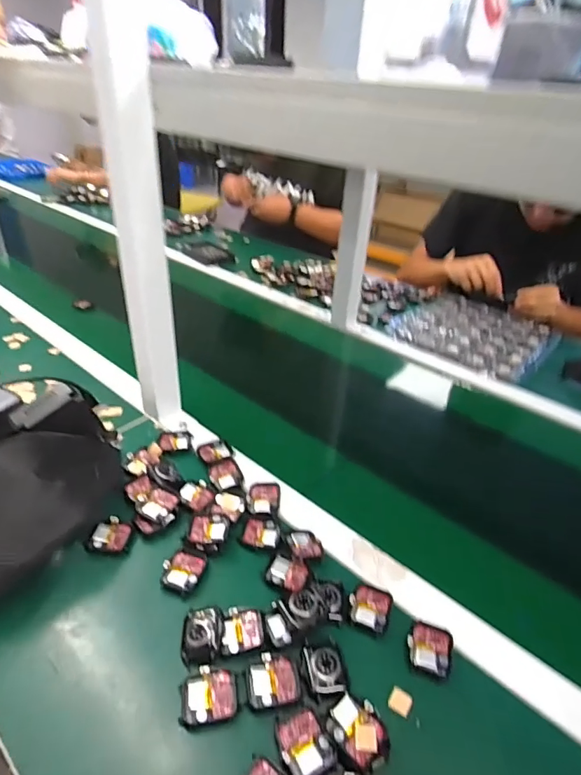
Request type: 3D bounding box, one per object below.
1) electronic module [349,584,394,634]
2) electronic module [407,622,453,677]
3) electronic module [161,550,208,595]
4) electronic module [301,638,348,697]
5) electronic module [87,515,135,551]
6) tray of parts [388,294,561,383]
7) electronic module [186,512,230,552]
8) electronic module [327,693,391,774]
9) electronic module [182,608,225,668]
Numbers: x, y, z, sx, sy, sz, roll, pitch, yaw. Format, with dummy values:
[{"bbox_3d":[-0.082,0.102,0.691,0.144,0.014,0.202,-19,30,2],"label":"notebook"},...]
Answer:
[{"bbox_3d":[0.075,0.208,0.435,0.037,0.014,0.040,16,35,18],"label":"electronic module"},{"bbox_3d":[0.122,0.227,0.403,0.036,0.008,0.040,16,35,18],"label":"electronic module"},{"bbox_3d":[-0.106,0.182,0.458,0.038,0.008,0.042,15,35,17],"label":"electronic module"},{"bbox_3d":[0.030,0.236,0.387,0.035,0.012,0.043,-8,35,-17],"label":"electronic module"},{"bbox_3d":[-0.191,0.157,0.489,0.041,0.013,0.036,6,33,4],"label":"electronic module"},{"bbox_3d":[0.387,-0.119,0.964,0.274,0.030,0.329,28,40,32],"label":"tray of parts"},{"bbox_3d":[-0.087,0.152,0.487,0.041,0.013,0.042,6,33,3],"label":"electronic module"},{"bbox_3d":[0.051,0.260,0.346,0.036,0.020,0.045,-20,40,-31],"label":"electronic module"},{"bbox_3d":[-0.076,0.216,0.403,0.034,0.010,0.050,-1,34,-7],"label":"electronic module"}]

